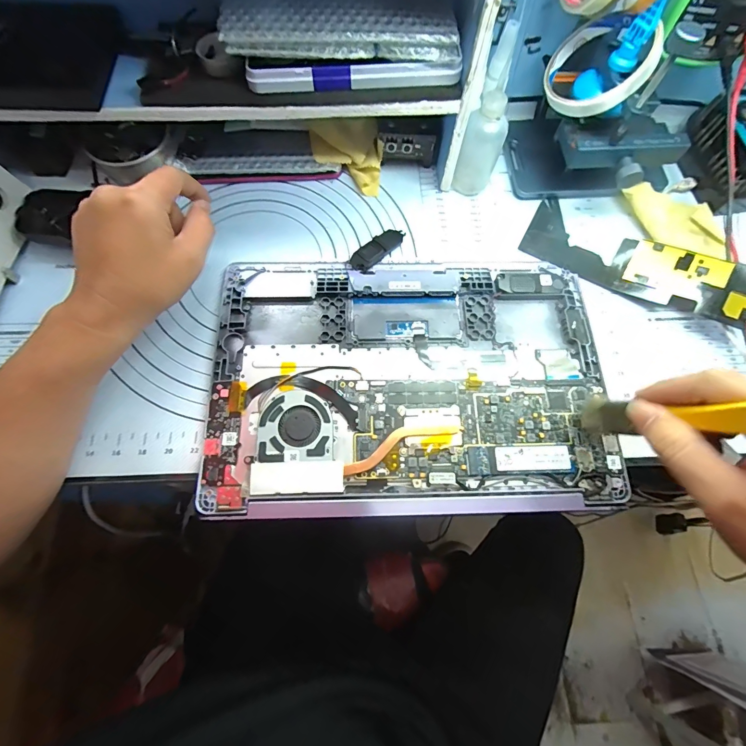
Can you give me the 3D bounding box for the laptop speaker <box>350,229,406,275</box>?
[{"bbox_3d":[0.005,-0.119,0.361,0.024,0.010,0.063,36,74,11],"label":"laptop speaker"}]

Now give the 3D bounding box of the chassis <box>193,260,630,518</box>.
[{"bbox_3d":[0.029,0.004,0.320,0.320,0.010,0.214,0,71,-1],"label":"chassis"}]

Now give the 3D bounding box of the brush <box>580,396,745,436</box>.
[{"bbox_3d":[0.173,0.024,0.211,0.021,0.172,0.022,10,84,2],"label":"brush"}]

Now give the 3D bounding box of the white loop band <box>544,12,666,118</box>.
[{"bbox_3d":[0.186,-0.255,0.316,0.079,0.015,0.086,-11,70,33],"label":"white loop band"}]

